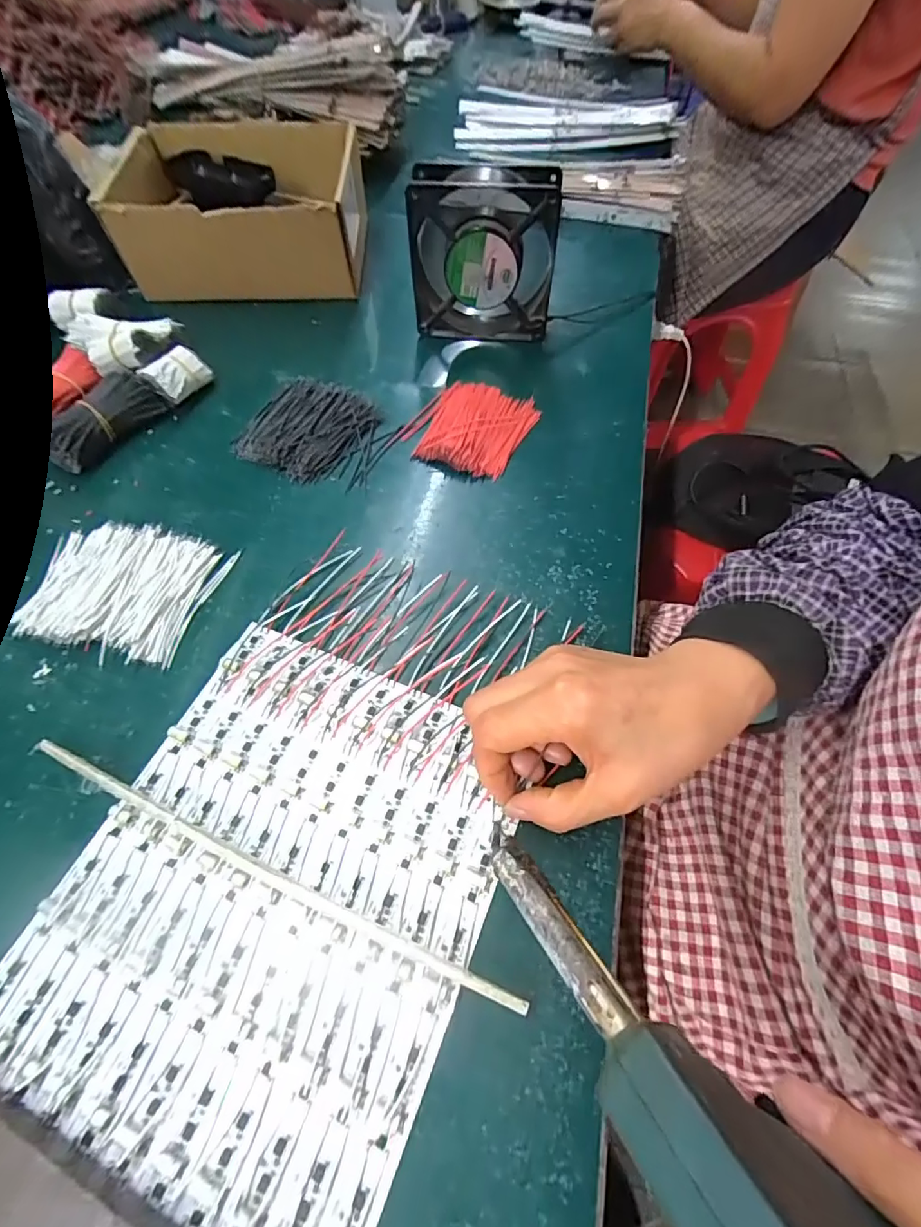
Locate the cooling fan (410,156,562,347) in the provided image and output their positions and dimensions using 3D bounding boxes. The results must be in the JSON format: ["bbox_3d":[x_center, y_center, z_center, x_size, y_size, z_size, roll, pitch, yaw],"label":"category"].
[{"bbox_3d":[0.018,-0.305,0.441,0.120,0.122,0.040,5,59,4],"label":"cooling fan"}]

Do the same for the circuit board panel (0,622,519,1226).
[{"bbox_3d":[-0.088,0.127,0.250,0.193,0.010,0.223,20,61,12],"label":"circuit board panel"}]

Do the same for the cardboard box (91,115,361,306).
[{"bbox_3d":[-0.214,-0.402,0.519,0.220,0.093,0.179,-1,59,0],"label":"cardboard box"}]

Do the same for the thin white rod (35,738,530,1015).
[{"bbox_3d":[-0.100,0.123,0.250,0.276,0.013,0.009,21,61,13],"label":"thin white rod"}]

